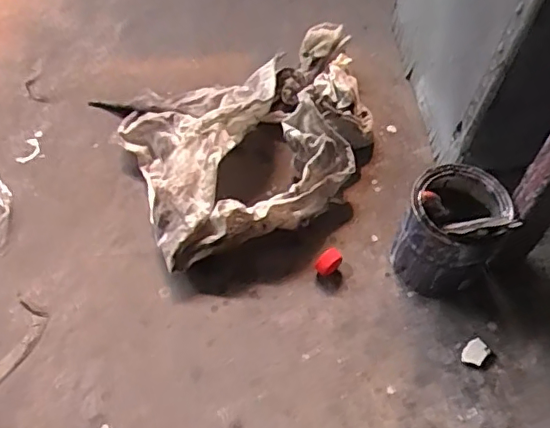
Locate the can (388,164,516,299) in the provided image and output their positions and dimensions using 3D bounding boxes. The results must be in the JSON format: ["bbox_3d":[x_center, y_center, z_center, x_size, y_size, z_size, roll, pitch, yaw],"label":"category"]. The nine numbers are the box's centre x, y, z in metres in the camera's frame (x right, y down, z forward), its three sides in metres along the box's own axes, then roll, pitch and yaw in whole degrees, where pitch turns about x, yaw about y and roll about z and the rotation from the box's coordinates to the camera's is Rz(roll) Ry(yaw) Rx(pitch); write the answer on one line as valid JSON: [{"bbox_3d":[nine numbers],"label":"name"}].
[{"bbox_3d":[0.206,0.019,0.682,0.100,0.156,0.109,1,57,-1],"label":"can"}]

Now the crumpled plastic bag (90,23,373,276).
[{"bbox_3d":[-0.021,-0.120,0.798,0.385,0.113,0.290,-25,61,-17],"label":"crumpled plastic bag"}]

